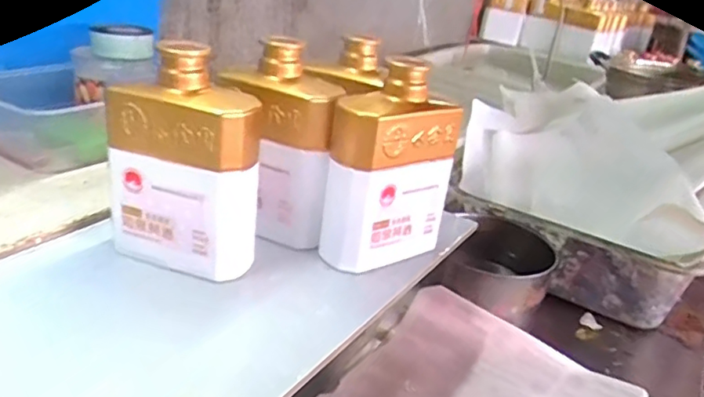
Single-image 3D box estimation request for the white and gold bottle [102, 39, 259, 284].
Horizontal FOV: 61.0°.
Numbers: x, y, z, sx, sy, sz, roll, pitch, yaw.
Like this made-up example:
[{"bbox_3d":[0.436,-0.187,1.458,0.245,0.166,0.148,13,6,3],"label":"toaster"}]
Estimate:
[{"bbox_3d":[-0.123,-0.026,0.445,0.108,0.160,0.052,20,27,17],"label":"white and gold bottle"}]

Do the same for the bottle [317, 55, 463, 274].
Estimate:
[{"bbox_3d":[0.033,-0.027,0.489,0.105,0.153,0.057,-12,34,-40],"label":"bottle"}]

